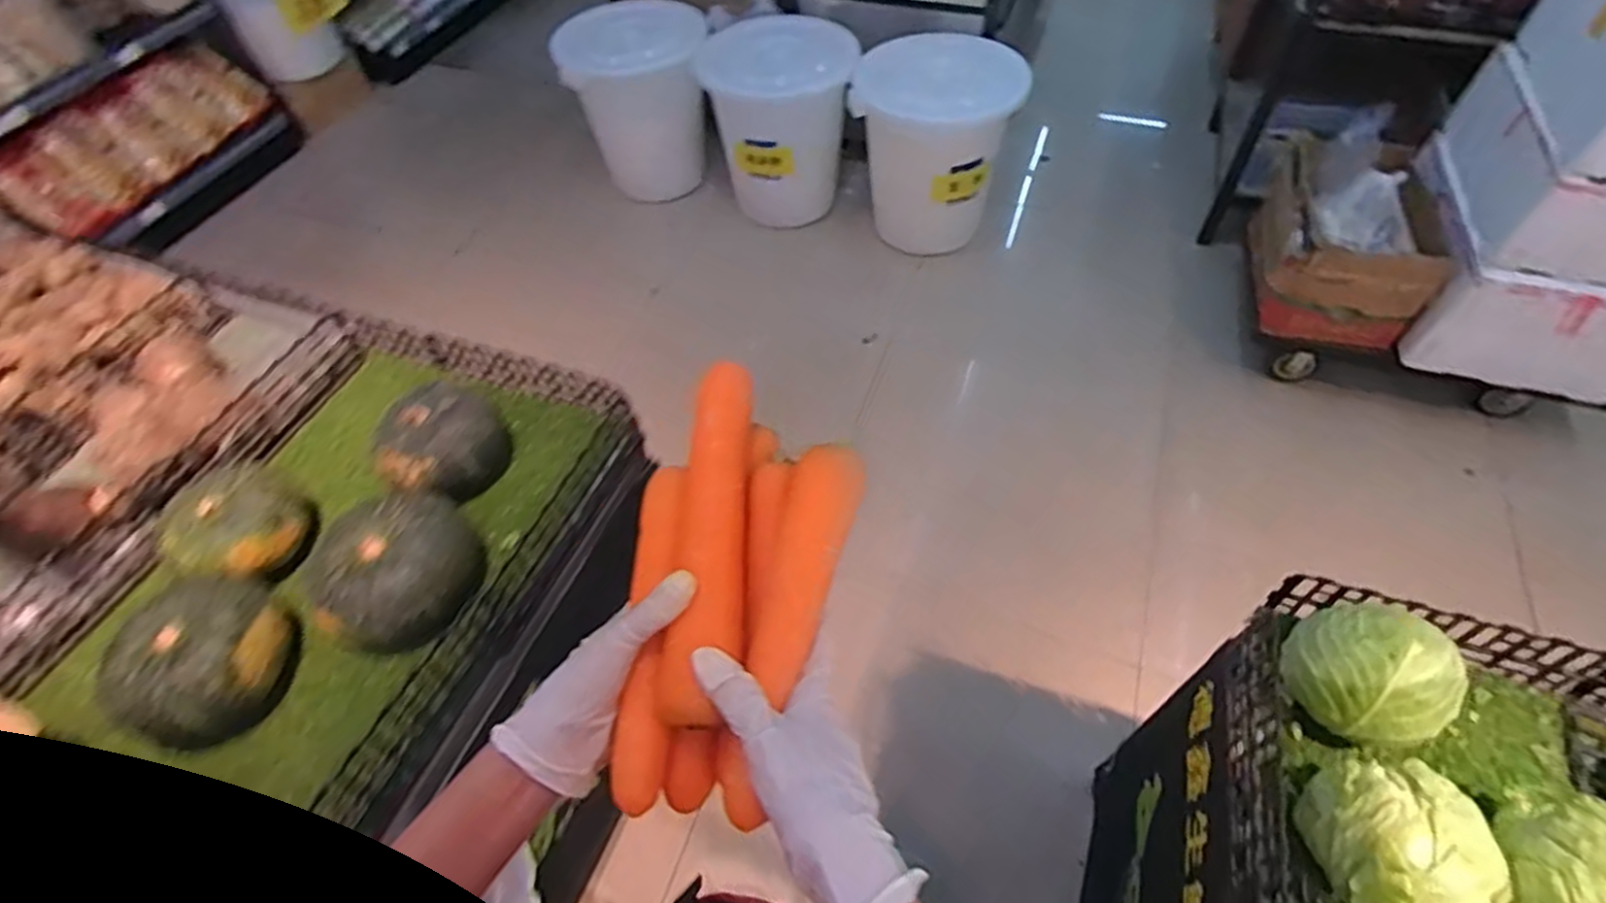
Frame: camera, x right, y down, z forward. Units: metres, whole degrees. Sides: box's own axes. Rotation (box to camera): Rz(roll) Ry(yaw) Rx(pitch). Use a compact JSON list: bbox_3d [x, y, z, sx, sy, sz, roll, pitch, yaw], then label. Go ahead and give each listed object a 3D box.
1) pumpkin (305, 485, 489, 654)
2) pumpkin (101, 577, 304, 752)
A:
[{"bbox_3d":[-0.477,0.142,0.877,0.187,0.094,0.188,-2,53,2],"label":"pumpkin"},{"bbox_3d":[-0.651,0.222,0.807,0.172,0.109,0.184,-36,59,-21],"label":"pumpkin"}]

